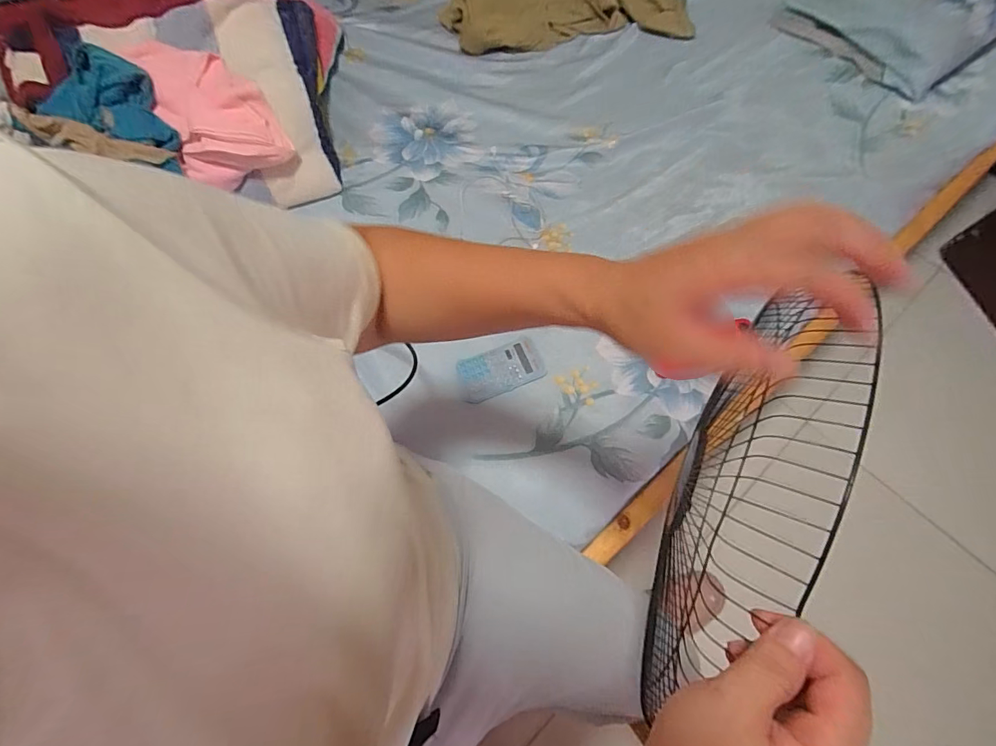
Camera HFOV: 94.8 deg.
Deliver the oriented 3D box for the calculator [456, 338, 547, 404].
[{"bbox_3d":[0.005,-0.003,0.674,0.125,0.011,0.067,-19,69,-5],"label":"calculator"}]

